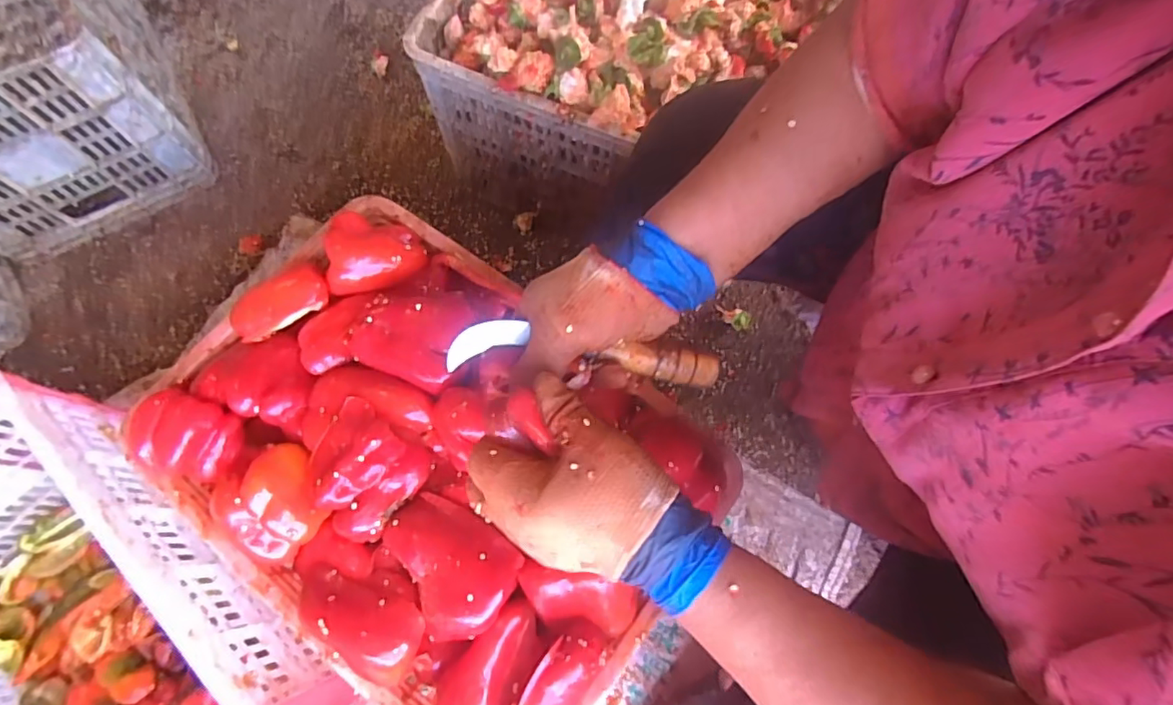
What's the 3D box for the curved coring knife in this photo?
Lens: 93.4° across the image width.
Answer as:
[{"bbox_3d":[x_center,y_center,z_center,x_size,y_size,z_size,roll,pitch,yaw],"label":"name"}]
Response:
[{"bbox_3d":[0.001,0.002,0.373,0.181,0.015,0.030,7,71,-5],"label":"curved coring knife"}]

